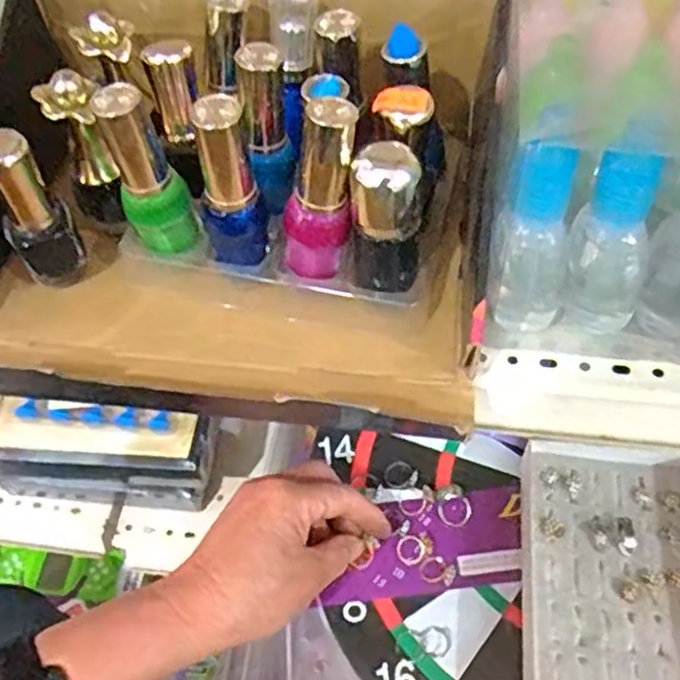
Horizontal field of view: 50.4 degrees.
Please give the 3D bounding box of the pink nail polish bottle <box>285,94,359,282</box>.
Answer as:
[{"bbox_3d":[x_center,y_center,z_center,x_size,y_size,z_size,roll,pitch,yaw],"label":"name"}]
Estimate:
[{"bbox_3d":[-0.008,-0.059,0.292,0.027,0.073,0.024,10,55,10],"label":"pink nail polish bottle"}]

